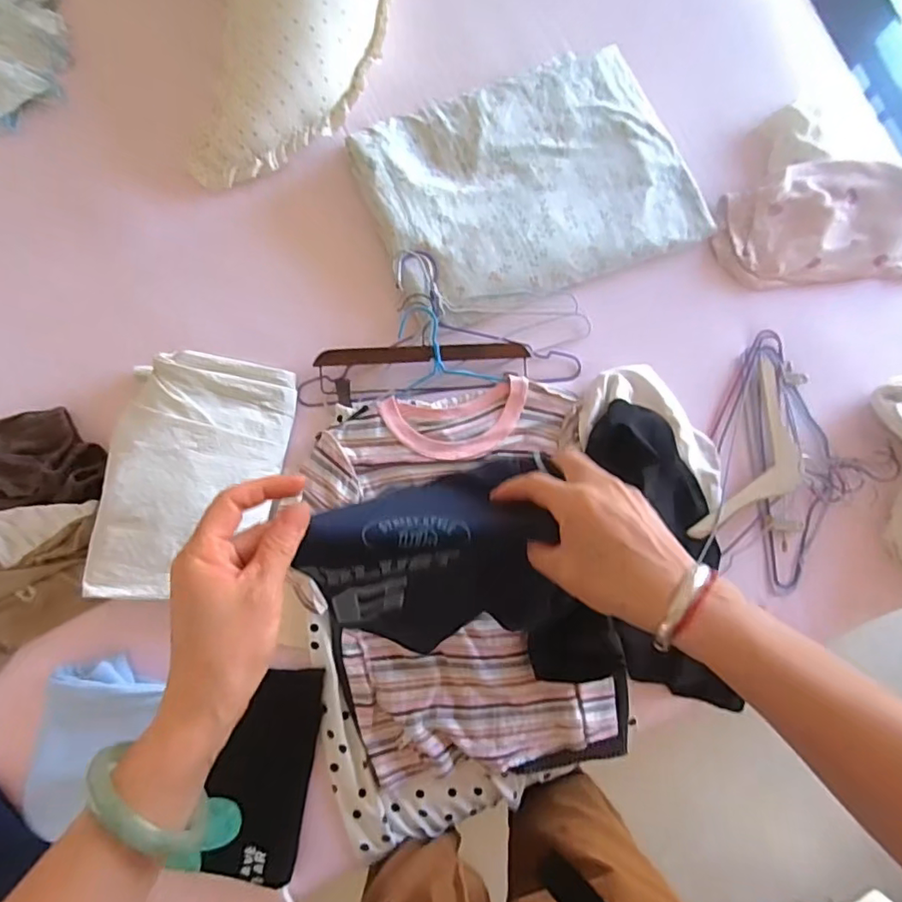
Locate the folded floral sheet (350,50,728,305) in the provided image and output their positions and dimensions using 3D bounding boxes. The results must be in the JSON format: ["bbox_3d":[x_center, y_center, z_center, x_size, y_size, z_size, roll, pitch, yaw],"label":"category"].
[{"bbox_3d":[0.130,-0.413,0.867,0.490,0.033,0.344,-23,85,-8],"label":"folded floral sheet"}]

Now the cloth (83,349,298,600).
[{"bbox_3d":[-0.335,0.030,0.739,0.207,0.025,0.320,11,79,-18],"label":"cloth"}]

